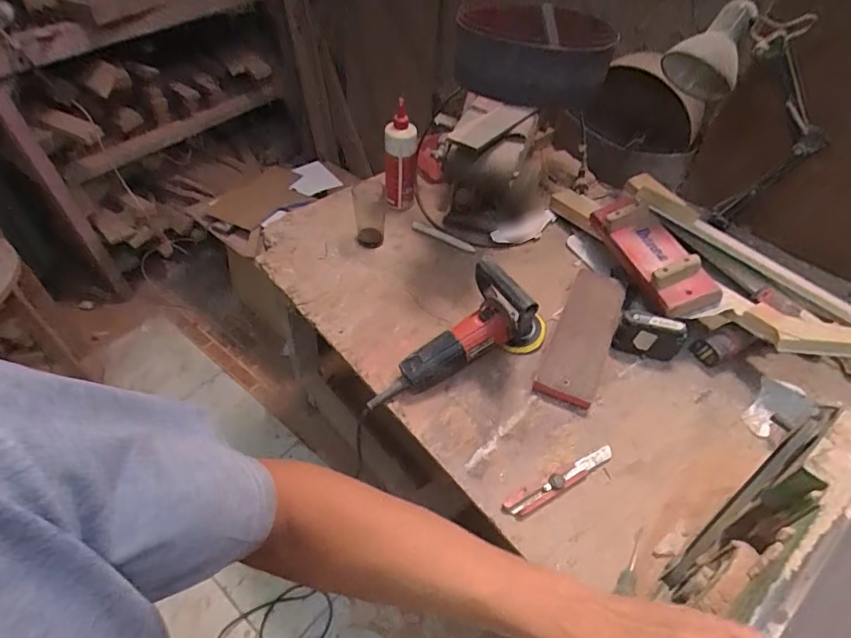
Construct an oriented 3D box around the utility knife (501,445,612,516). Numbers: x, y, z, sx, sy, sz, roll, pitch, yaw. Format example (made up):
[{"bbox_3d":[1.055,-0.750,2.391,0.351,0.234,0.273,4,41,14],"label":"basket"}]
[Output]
[{"bbox_3d":[0.198,0.230,0.727,0.188,0.019,0.030,-22,54,-18],"label":"utility knife"}]

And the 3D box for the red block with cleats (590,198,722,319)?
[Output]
[{"bbox_3d":[0.421,-0.123,0.936,0.110,0.072,0.293,-25,51,4],"label":"red block with cleats"}]

